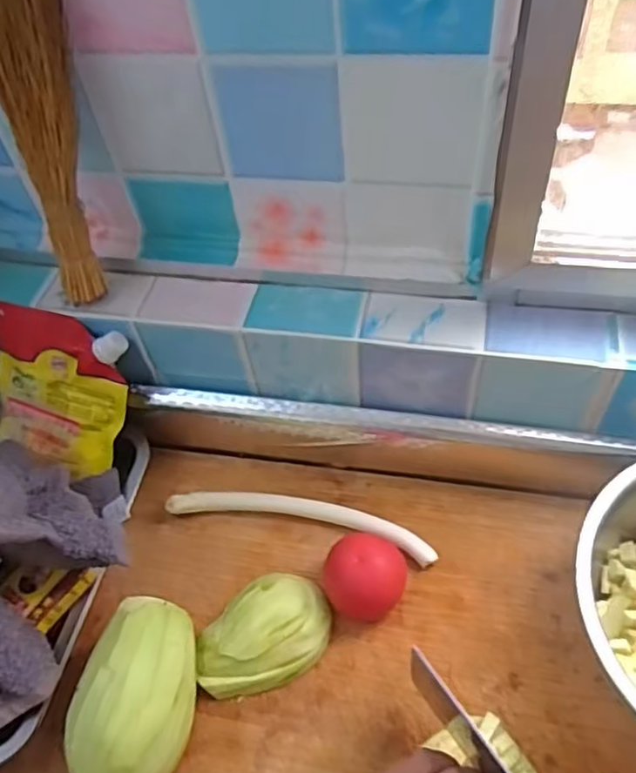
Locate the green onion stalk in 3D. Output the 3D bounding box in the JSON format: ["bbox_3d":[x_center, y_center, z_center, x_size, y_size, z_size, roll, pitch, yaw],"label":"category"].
[{"bbox_3d":[-0.017,0.121,0.596,0.246,0.027,0.040,9,54,12],"label":"green onion stalk"}]

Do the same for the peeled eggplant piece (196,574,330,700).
[{"bbox_3d":[-0.046,0.205,0.534,0.114,0.039,0.077,-35,57,-19],"label":"peeled eggplant piece"}]

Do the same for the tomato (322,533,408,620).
[{"bbox_3d":[0.040,0.162,0.547,0.064,0.049,0.062,-3,53,4],"label":"tomato"}]

